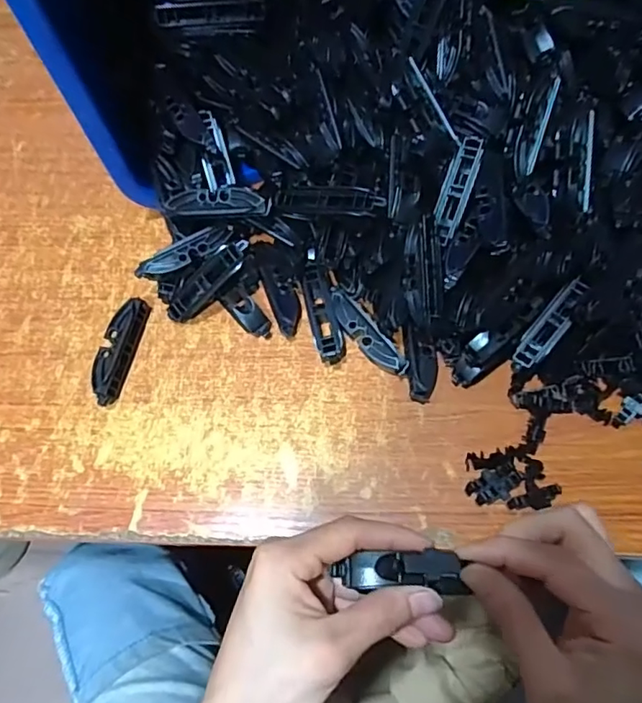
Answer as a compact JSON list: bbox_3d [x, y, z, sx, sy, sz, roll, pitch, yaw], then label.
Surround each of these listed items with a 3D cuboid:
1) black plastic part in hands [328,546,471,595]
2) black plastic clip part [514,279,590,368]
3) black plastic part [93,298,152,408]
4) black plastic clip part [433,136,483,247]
[{"bbox_3d":[0.036,0.102,0.246,0.057,0.010,0.018,-1,67,1],"label":"black plastic part in hands"},{"bbox_3d":[0.154,-0.018,0.356,0.018,0.009,0.067,36,88,16],"label":"black plastic clip part"},{"bbox_3d":[-0.147,-0.001,0.387,0.020,0.017,0.081,10,68,7],"label":"black plastic part"},{"bbox_3d":[0.092,-0.109,0.363,0.017,0.009,0.072,18,95,10],"label":"black plastic clip part"}]

